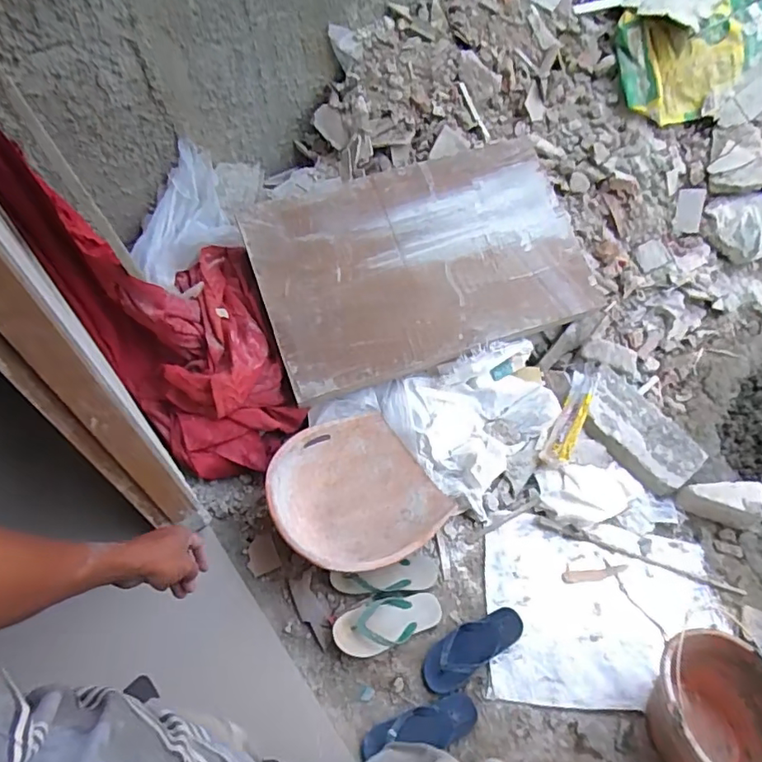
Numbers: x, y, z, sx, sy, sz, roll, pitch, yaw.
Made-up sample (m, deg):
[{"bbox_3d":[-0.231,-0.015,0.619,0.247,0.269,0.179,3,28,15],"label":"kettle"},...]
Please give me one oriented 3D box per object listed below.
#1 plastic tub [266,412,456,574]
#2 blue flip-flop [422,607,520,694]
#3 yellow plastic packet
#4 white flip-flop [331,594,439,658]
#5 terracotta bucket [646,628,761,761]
[{"bbox_3d":[-0.068,0.297,1.405,0.392,0.156,0.405,-1,54,2],"label":"plastic tub"},{"bbox_3d":[0.204,0.607,1.240,0.254,0.052,0.101,-28,58,-17],"label":"blue flip-flop"},{"bbox_3d":[0.562,0.100,1.609,0.072,0.020,0.360,22,58,17],"label":"yellow plastic packet"},{"bbox_3d":[0.019,0.568,1.276,0.256,0.062,0.103,-18,55,-10],"label":"white flip-flop"},{"bbox_3d":[0.672,0.664,1.088,0.248,0.200,0.276,-4,54,-1],"label":"terracotta bucket"}]

